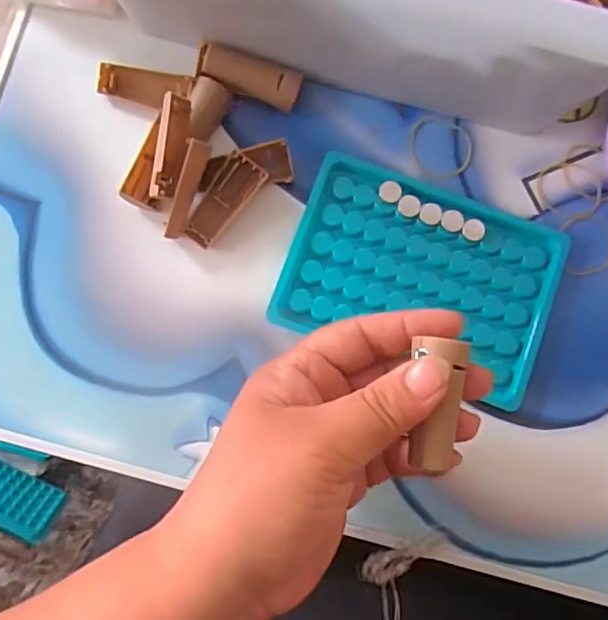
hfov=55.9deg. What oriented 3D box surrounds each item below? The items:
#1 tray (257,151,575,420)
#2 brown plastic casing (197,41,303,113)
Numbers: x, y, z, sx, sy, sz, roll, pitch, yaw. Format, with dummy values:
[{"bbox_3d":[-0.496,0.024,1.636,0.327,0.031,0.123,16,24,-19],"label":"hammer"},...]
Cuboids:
[{"bbox_3d":[0.059,-0.019,0.290,0.132,0.009,0.095,20,83,1],"label":"tray"},{"bbox_3d":[-0.028,-0.120,0.293,0.053,0.013,0.018,20,83,1],"label":"brown plastic casing"}]

